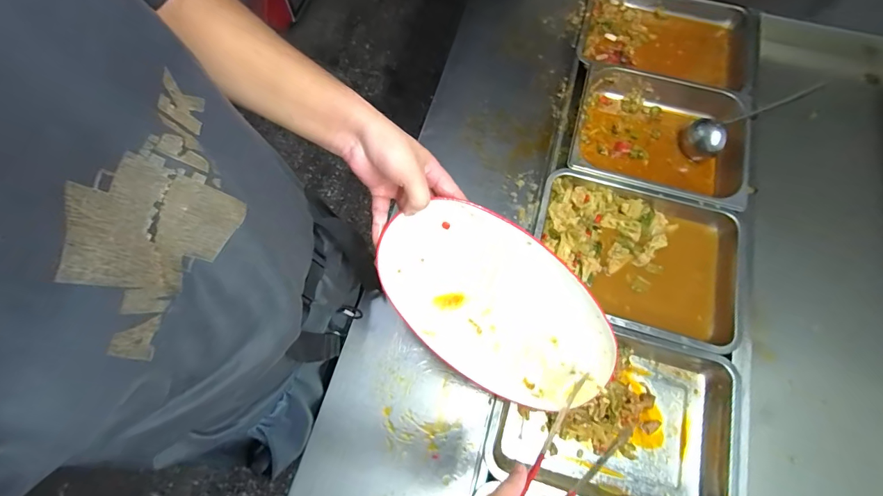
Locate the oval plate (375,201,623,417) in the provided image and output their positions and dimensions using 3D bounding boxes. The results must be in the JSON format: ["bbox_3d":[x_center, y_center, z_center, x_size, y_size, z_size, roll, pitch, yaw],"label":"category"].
[{"bbox_3d":[0.075,0.074,0.486,0.329,0.031,0.175,38,96,-14],"label":"oval plate"}]

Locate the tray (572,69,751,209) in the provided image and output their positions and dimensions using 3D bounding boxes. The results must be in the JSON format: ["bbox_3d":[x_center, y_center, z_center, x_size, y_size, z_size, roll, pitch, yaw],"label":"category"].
[{"bbox_3d":[0.423,-0.202,0.768,0.335,0.090,0.248,17,72,6],"label":"tray"}]

